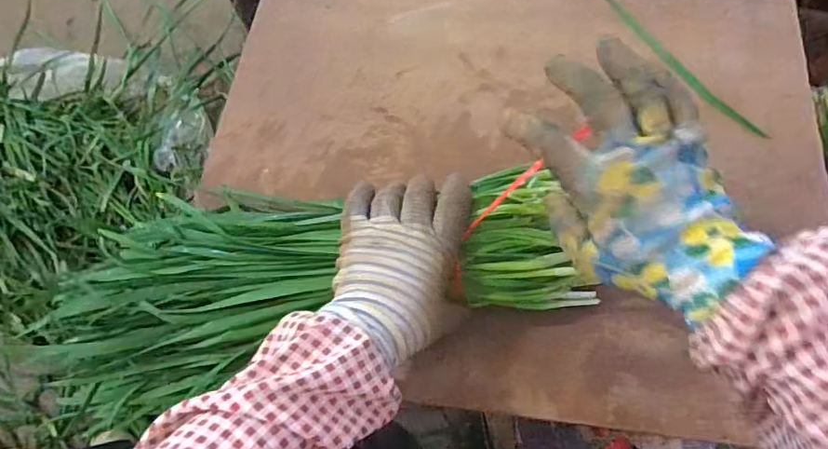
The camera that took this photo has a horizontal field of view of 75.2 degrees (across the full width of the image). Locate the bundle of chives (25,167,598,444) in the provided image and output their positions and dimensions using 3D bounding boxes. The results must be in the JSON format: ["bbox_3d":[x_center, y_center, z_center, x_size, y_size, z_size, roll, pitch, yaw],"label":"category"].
[{"bbox_3d":[-0.083,0.042,0.441,0.437,0.089,0.183,-12,66,2],"label":"bundle of chives"}]

